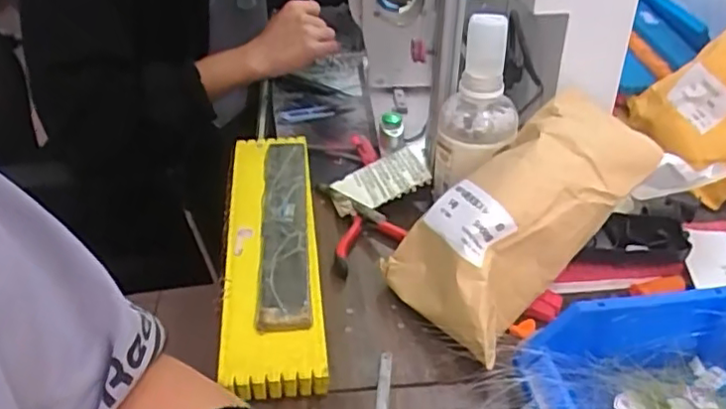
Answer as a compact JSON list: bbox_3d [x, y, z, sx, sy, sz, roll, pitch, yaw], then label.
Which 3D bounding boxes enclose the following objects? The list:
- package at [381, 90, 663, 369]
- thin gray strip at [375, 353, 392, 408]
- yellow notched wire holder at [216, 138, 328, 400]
[{"bbox_3d":[0.130,0.019,0.521,0.219,0.085,0.124,-45,42,4],"label":"package"},{"bbox_3d":[0.014,0.144,0.474,0.010,0.004,0.084,3,37,5],"label":"thin gray strip"},{"bbox_3d":[-0.088,0.039,0.611,0.085,0.039,0.352,-4,37,-5],"label":"yellow notched wire holder"}]

